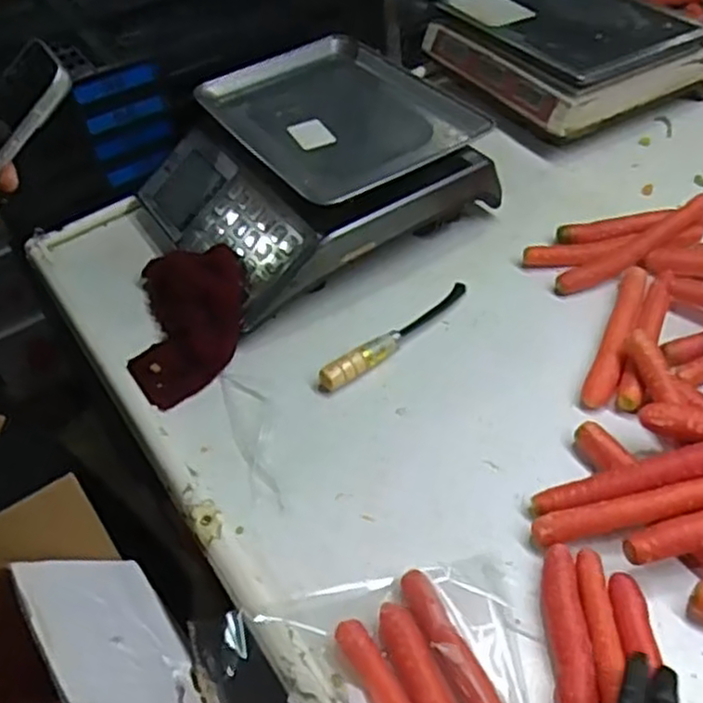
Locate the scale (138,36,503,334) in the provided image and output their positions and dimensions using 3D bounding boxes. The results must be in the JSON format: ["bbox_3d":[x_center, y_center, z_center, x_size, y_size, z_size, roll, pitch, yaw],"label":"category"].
[{"bbox_3d":[-0.044,-0.221,0.874,0.348,0.115,0.310,-29,50,-17],"label":"scale"}]

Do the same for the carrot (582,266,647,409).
[{"bbox_3d":[0.259,-0.022,0.707,0.026,0.028,0.183,15,52,22],"label":"carrot"}]

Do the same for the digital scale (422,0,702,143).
[{"bbox_3d":[0.306,-0.413,1.003,0.280,0.106,0.308,-27,49,-15],"label":"digital scale"}]

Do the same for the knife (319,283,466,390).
[{"bbox_3d":[0.051,-0.021,0.743,0.200,0.016,0.023,-37,52,-23],"label":"knife"}]

